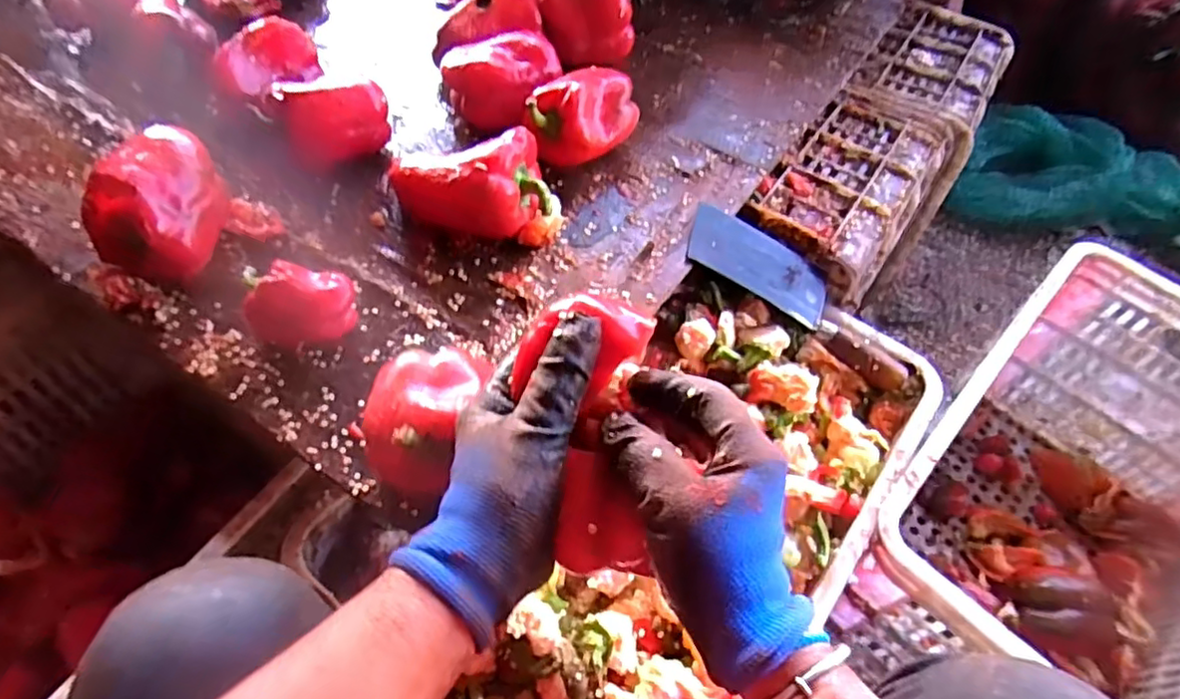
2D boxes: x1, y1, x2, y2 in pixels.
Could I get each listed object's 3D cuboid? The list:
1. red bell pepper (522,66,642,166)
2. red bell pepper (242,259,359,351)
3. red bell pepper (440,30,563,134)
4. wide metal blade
[{"bbox_3d":[-0.008,-0.223,0.631,0.112,0.078,0.073,-33,63,-24],"label":"red bell pepper"},{"bbox_3d":[-0.225,-0.033,0.493,0.085,0.054,0.054,3,54,-2],"label":"red bell pepper"},{"bbox_3d":[-0.089,-0.272,0.667,0.096,0.077,0.101,28,57,16],"label":"red bell pepper"},{"bbox_3d":[0.164,-0.083,0.623,0.148,0.010,0.067,28,66,-7],"label":"wide metal blade"}]

